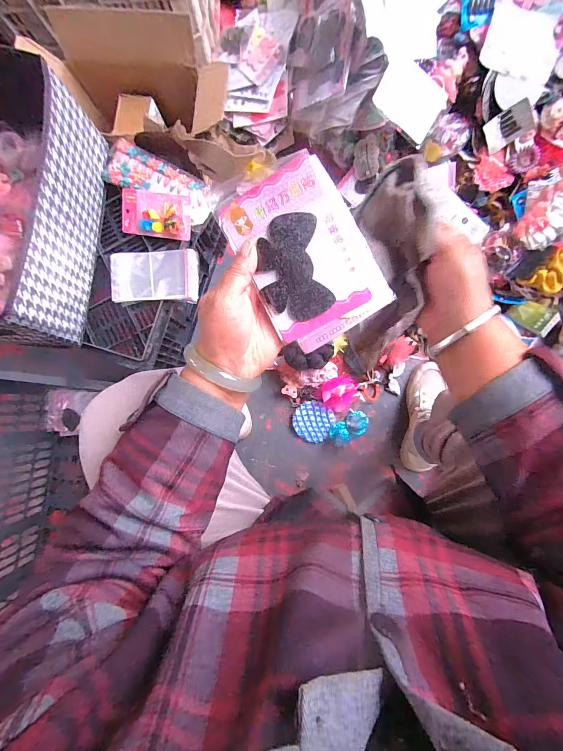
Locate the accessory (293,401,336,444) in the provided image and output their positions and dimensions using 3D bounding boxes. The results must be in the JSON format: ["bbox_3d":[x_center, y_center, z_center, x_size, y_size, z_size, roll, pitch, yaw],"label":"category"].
[{"bbox_3d":[0.072,0.108,0.780,0.091,0.029,0.092,0,86,4],"label":"accessory"}]

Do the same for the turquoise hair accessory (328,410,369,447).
[{"bbox_3d":[0.158,0.122,0.770,0.099,0.031,0.058,-31,85,2],"label":"turquoise hair accessory"}]

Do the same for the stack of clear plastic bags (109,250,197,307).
[{"bbox_3d":[-0.246,-0.190,0.639,0.169,0.022,0.096,-1,86,4],"label":"stack of clear plastic bags"}]

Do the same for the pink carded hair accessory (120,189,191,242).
[{"bbox_3d":[-0.241,-0.307,0.634,0.135,0.016,0.079,11,103,8],"label":"pink carded hair accessory"}]

